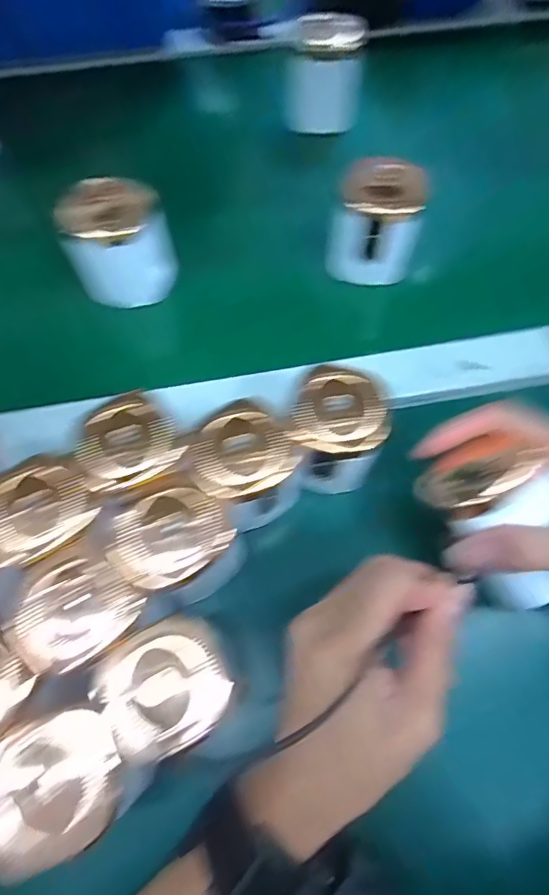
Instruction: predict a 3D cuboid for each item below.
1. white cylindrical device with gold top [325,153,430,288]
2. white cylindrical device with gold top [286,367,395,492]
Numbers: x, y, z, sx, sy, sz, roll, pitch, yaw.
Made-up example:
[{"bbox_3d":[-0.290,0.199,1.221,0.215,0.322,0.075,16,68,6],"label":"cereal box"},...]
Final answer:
[{"bbox_3d":[0.078,-0.173,0.361,0.065,0.075,0.059,15,69,6],"label":"white cylindrical device with gold top"},{"bbox_3d":[0.037,-0.008,0.296,0.053,0.079,0.056,0,68,0],"label":"white cylindrical device with gold top"}]

